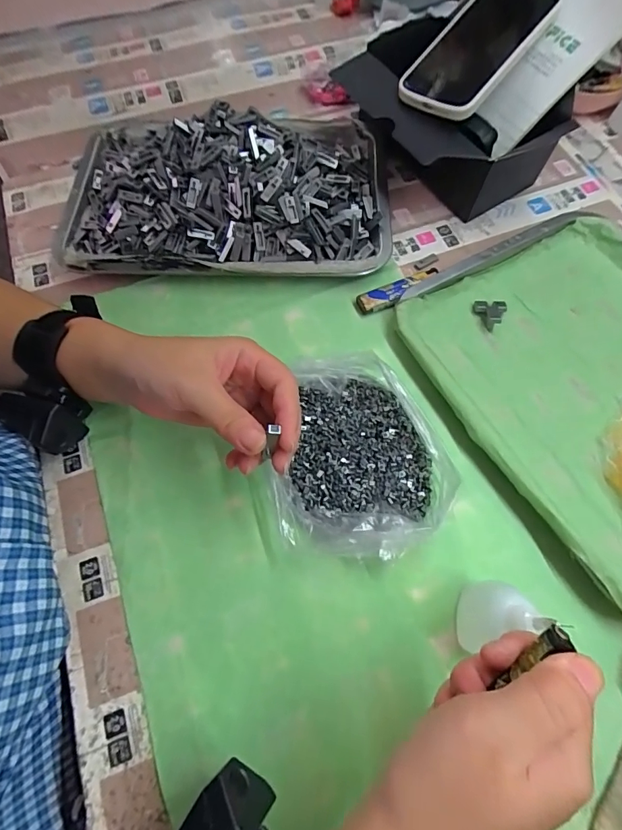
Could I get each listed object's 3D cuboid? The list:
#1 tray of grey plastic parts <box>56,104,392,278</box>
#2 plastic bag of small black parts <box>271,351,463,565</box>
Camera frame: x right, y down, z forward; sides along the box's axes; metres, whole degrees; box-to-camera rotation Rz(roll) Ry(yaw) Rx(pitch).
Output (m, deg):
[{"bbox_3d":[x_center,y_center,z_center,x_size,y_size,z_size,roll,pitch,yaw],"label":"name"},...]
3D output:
[{"bbox_3d":[-0.083,-0.224,0.409,0.310,0.068,0.211,0,65,2],"label":"tray of grey plastic parts"},{"bbox_3d":[0.028,0.027,0.315,0.121,0.035,0.149,-15,66,-5],"label":"plastic bag of small black parts"}]

